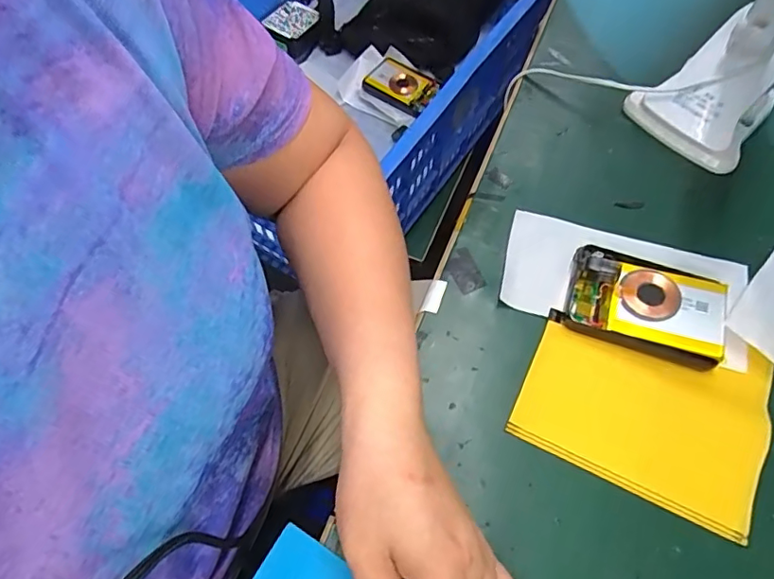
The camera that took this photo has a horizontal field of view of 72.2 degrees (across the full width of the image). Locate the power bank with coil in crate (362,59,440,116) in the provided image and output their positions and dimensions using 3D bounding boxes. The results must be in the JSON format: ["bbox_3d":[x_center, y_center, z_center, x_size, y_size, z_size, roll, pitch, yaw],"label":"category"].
[{"bbox_3d":[0.021,-0.293,0.763,0.096,0.018,0.072,26,64,13],"label":"power bank with coil in crate"}]

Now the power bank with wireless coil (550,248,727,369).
[{"bbox_3d":[0.185,0.010,0.385,0.107,0.018,0.068,19,62,10],"label":"power bank with wireless coil"}]

